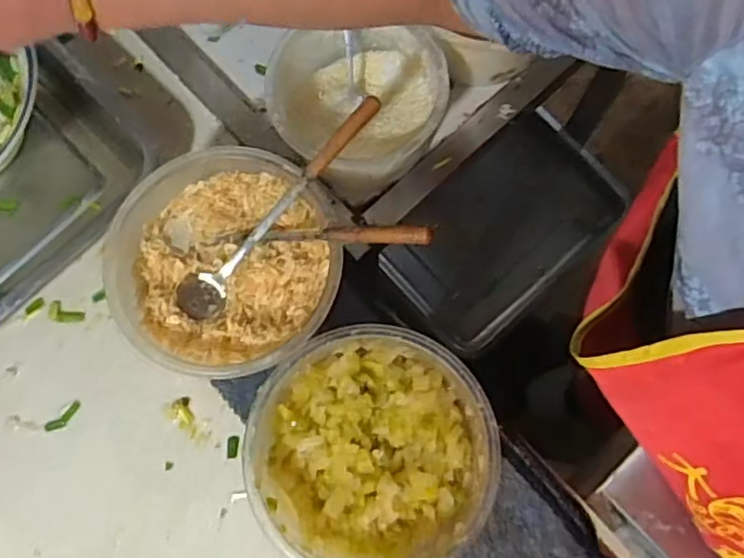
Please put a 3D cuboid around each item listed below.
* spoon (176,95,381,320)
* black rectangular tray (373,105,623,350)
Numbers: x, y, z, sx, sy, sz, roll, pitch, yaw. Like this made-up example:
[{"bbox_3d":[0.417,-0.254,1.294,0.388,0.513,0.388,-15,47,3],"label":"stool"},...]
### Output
[{"bbox_3d":[-0.064,-0.049,0.447,0.030,0.015,0.193,44,97,11],"label":"spoon"},{"bbox_3d":[0.189,-0.079,0.966,0.355,0.050,0.221,-41,78,-8],"label":"black rectangular tray"}]

